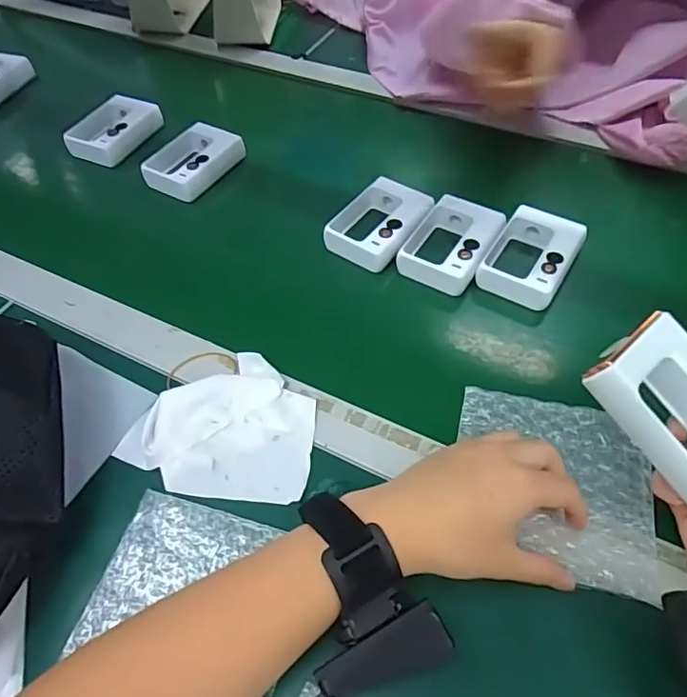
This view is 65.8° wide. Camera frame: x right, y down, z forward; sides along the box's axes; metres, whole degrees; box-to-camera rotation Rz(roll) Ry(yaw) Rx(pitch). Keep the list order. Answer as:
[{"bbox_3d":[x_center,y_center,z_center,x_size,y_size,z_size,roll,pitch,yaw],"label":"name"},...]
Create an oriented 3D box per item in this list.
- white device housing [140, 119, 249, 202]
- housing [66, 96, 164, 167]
[{"bbox_3d":[-0.165,-0.202,0.569,0.073,0.031,0.099,29,59,19],"label":"white device housing"},{"bbox_3d":[-0.264,-0.248,0.606,0.068,0.026,0.105,21,57,14],"label":"housing"}]

